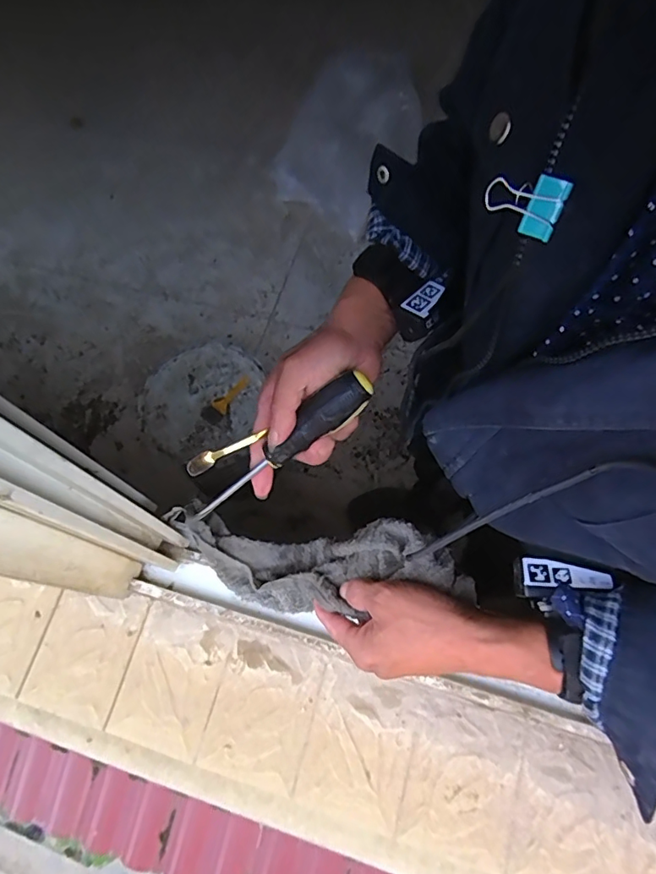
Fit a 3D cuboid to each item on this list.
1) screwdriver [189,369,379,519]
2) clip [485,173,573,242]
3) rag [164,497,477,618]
[{"bbox_3d":[-0.042,0.012,0.414,0.184,0.021,0.026,-39,72,17],"label":"screwdriver"},{"bbox_3d":[0.096,-0.112,0.238,0.034,0.027,0.015,38,42,24],"label":"clip"},{"bbox_3d":[-0.017,0.118,0.480,0.290,0.056,0.088,-1,68,21],"label":"rag"}]

